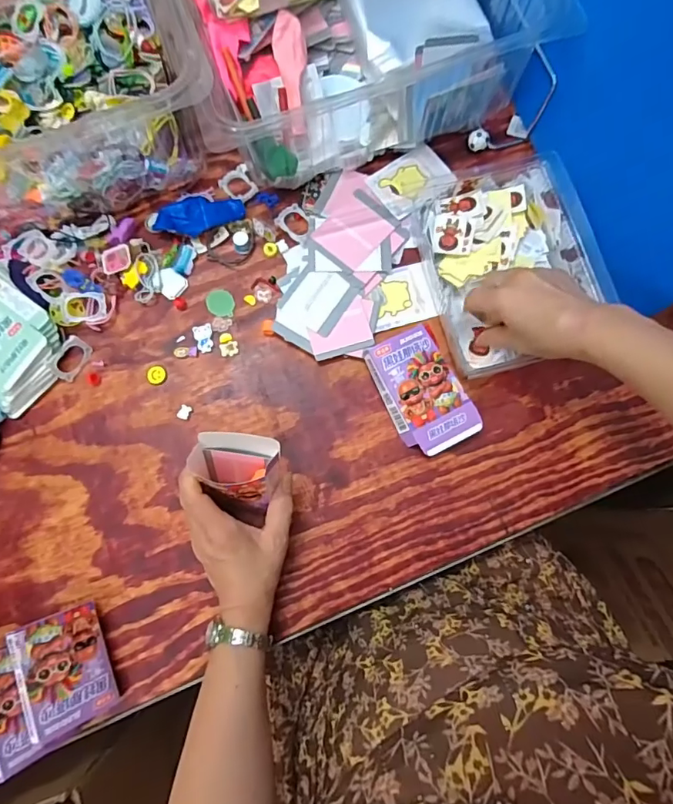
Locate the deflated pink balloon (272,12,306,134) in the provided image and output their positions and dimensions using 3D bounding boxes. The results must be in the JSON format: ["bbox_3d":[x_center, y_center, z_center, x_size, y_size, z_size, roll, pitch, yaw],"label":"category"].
[{"bbox_3d":[-0.045,-0.335,0.503,0.031,0.013,0.112,-6,100,-1],"label":"deflated pink balloon"}]

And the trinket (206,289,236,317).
[{"bbox_3d":[-0.123,-0.106,0.526,0.031,0.004,0.030,0,79,0],"label":"trinket"}]

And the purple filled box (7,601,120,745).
[{"bbox_3d":[-0.232,0.229,0.424,0.019,0.067,0.090,-27,79,36],"label":"purple filled box"}]

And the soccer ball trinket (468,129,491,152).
[{"bbox_3d":[0.160,-0.294,0.559,0.023,0.017,0.020,21,80,4],"label":"soccer ball trinket"}]

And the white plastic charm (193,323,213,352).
[{"bbox_3d":[-0.139,-0.067,0.518,0.019,0.004,0.030,-14,79,-3],"label":"white plastic charm"}]

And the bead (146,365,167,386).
[{"bbox_3d":[-0.185,-0.027,0.510,0.020,0.004,0.020,0,79,0],"label":"bead"}]

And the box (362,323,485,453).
[{"bbox_3d":[0.085,-0.011,0.491,0.076,0.029,0.121,-22,80,-4],"label":"box"}]

